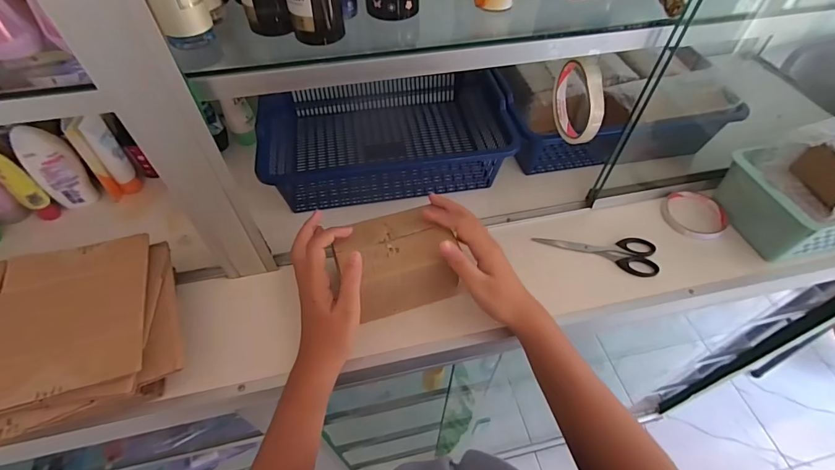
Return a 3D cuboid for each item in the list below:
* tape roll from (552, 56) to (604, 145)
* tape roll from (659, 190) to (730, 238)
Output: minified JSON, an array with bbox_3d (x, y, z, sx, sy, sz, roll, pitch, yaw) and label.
[{"bbox_3d":[0.173,-0.149,0.438,0.016,0.085,0.091,-7,54,-6],"label":"tape roll"},{"bbox_3d":[0.389,-0.030,0.562,0.081,0.019,0.082,0,54,-1],"label":"tape roll"}]

